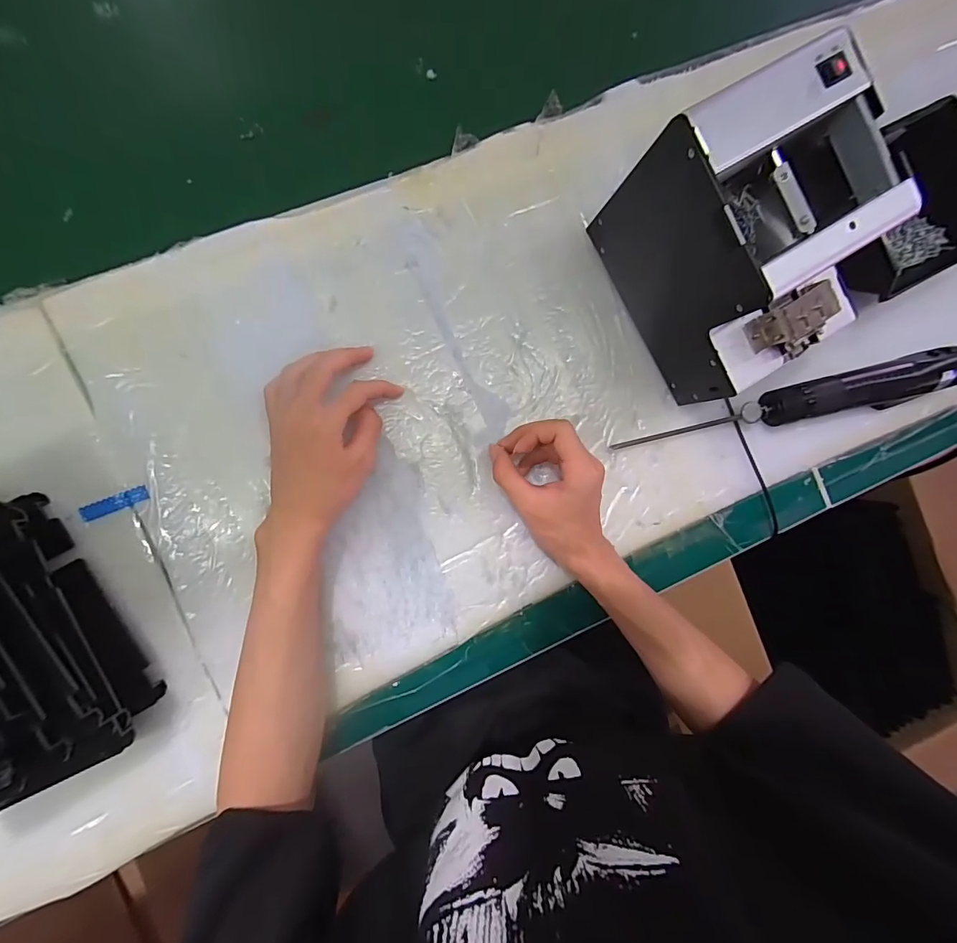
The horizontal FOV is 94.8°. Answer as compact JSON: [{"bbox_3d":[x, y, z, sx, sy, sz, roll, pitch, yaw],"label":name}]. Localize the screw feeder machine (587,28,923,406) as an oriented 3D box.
[{"bbox_3d":[0.200,-0.165,0.337,0.119,0.150,0.171,-31,94,-7],"label":"screw feeder machine"}]

